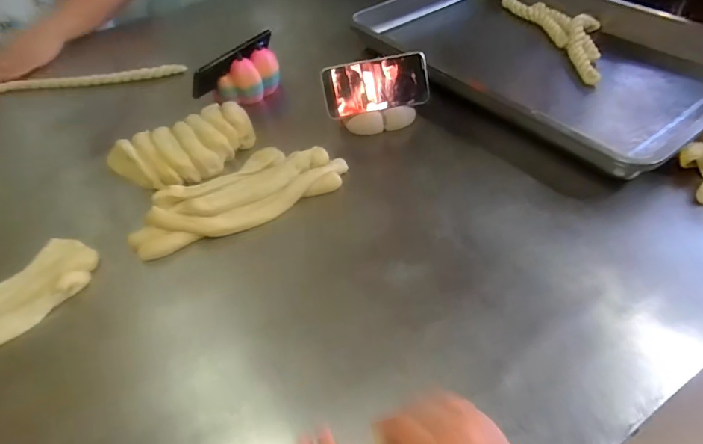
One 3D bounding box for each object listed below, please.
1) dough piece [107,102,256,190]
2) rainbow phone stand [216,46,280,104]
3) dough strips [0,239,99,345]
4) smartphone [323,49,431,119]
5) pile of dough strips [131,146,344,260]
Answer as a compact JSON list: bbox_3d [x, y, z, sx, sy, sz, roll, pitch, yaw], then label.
[{"bbox_3d":[-0.235,-0.107,0.663,0.192,0.033,0.111,-26,53,-18],"label":"dough piece"},{"bbox_3d":[-0.165,-0.230,0.746,0.109,0.067,0.053,-27,51,-19],"label":"rainbow phone stand"},{"bbox_3d":[-0.376,0.085,0.491,0.085,0.026,0.198,36,60,28],"label":"dough strips"},{"bbox_3d":[0.037,-0.200,0.681,0.152,0.073,0.008,-12,12,-6],"label":"smartphone"},{"bbox_3d":[-0.144,-0.043,0.586,0.264,0.027,0.119,-26,53,-18],"label":"pile of dough strips"}]

